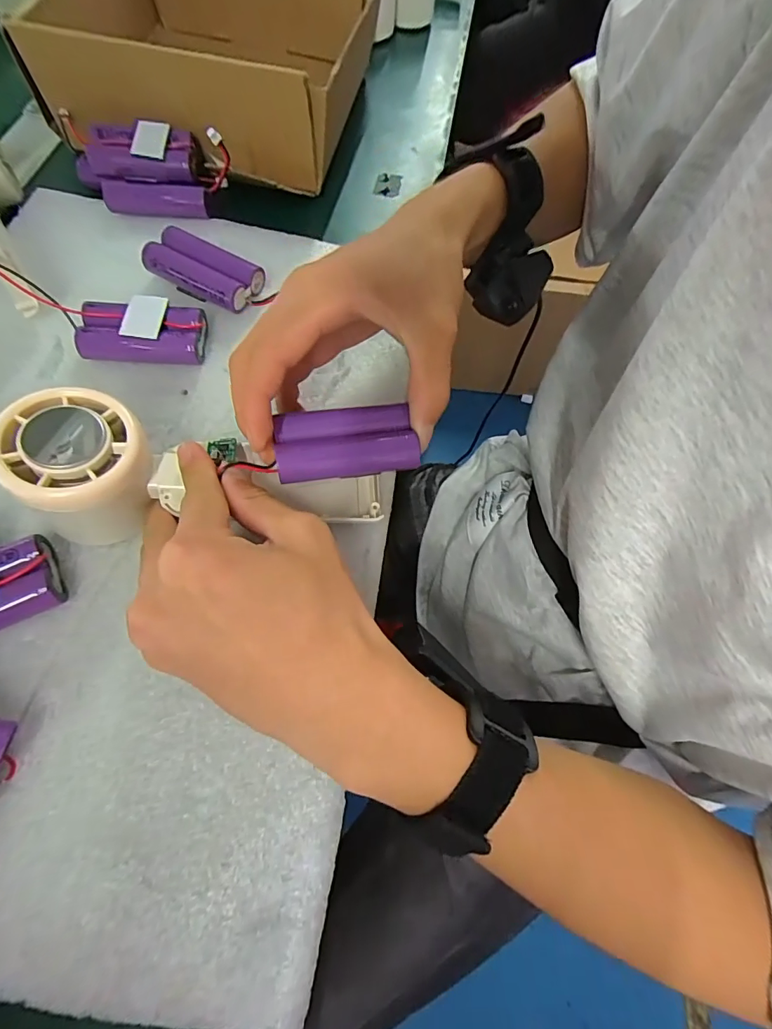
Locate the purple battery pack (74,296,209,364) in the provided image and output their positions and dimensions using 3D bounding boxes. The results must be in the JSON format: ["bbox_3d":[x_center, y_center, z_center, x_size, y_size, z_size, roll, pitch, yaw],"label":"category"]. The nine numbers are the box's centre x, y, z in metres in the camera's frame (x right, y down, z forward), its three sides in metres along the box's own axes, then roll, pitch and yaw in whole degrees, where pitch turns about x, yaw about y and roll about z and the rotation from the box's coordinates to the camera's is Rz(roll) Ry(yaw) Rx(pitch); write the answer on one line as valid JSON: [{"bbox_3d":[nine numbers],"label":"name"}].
[{"bbox_3d":[-0.141,-0.106,0.261,0.067,0.021,0.032,0,67,-5],"label":"purple battery pack"}]

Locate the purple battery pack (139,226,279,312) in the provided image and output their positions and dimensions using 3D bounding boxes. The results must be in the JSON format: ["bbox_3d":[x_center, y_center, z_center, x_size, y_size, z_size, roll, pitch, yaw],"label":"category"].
[{"bbox_3d":[-0.114,-0.153,0.282,0.067,0.020,0.033,27,67,6],"label":"purple battery pack"}]

